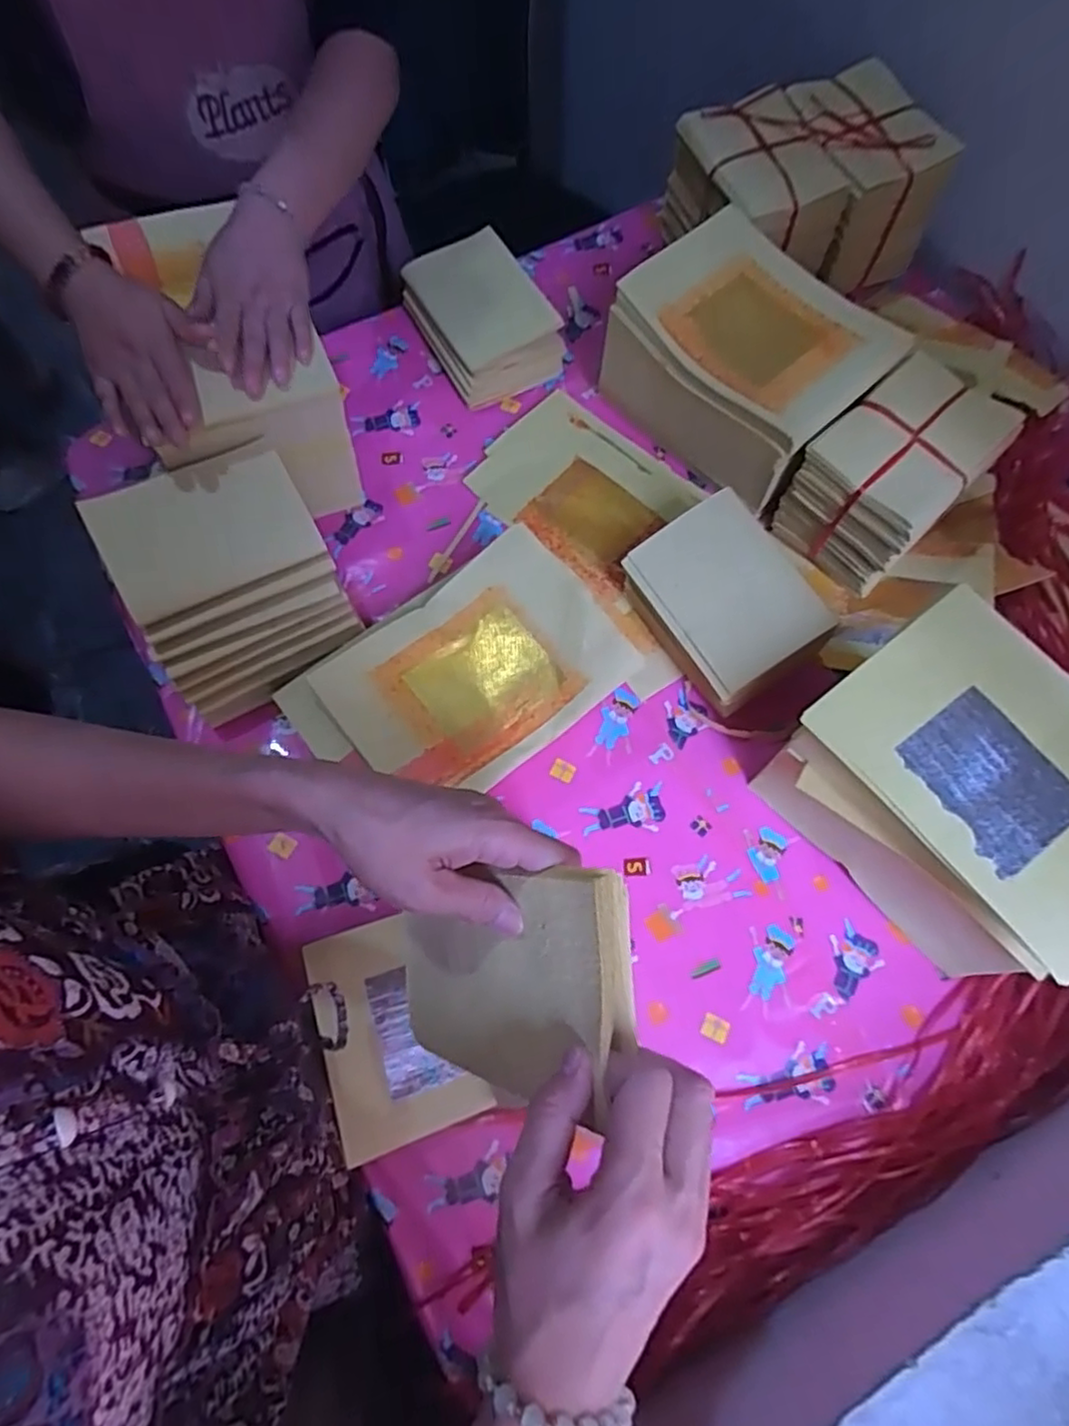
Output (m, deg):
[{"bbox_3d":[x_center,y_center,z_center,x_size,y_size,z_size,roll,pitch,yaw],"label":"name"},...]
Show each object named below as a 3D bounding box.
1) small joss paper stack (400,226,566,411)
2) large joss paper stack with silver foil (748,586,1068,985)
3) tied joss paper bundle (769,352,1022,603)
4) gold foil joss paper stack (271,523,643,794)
[{"bbox_3d":[-0.059,-0.445,0.771,0.124,0.068,0.169,-30,75,-8],"label":"small joss paper stack"},{"bbox_3d":[0.331,0.060,0.547,0.167,0.175,0.233,-43,77,-11],"label":"large joss paper stack with silver foil"},{"bbox_3d":[0.344,-0.229,0.667,0.167,0.123,0.120,-42,77,-10],"label":"tied joss paper bundle"},{"bbox_3d":[-0.062,-0.027,0.568,0.253,0.021,0.166,-36,76,-9],"label":"gold foil joss paper stack"}]

